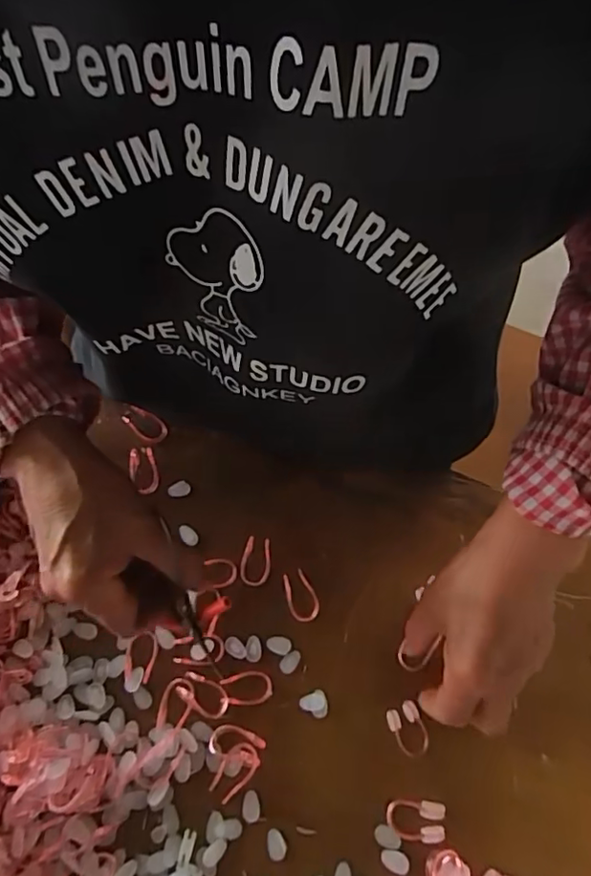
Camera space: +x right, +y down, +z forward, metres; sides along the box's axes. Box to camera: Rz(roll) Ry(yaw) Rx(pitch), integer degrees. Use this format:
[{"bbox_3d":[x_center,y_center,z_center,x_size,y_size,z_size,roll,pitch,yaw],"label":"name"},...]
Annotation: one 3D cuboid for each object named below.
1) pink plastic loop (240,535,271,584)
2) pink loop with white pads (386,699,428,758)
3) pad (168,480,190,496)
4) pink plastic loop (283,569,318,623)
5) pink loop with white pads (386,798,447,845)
[{"bbox_3d":[-0.030,0.093,0.424,0.022,0.005,0.036,3,69,1],"label":"pink plastic loop"},{"bbox_3d":[0.076,0.198,0.381,0.022,0.013,0.035,-20,71,-8],"label":"pink loop with white pads"},{"bbox_3d":[-0.093,0.041,0.451,0.017,0.004,0.013,-34,73,-12],"label":"pad"},{"bbox_3d":[0.004,0.116,0.416,0.022,0.004,0.037,-14,70,-5],"label":"pink plastic loop"},{"bbox_3d":[0.078,0.247,0.366,0.037,0.009,0.023,8,70,3],"label":"pink loop with white pads"}]

